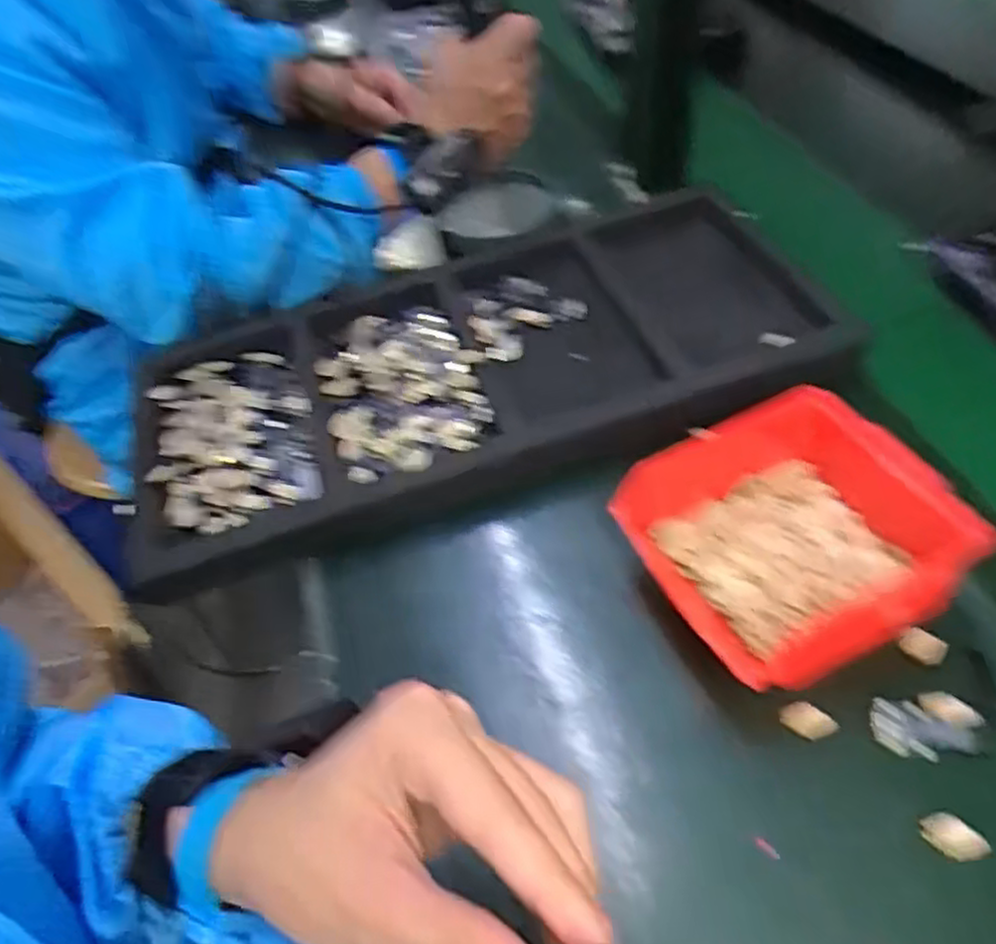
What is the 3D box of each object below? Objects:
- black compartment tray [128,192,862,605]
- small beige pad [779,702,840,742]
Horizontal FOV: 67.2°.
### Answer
[{"bbox_3d":[-0.020,-0.078,0.543,0.497,0.063,0.244,-16,49,-7],"label":"black compartment tray"},{"bbox_3d":[0.150,0.122,0.364,0.025,0.008,0.014,26,57,27],"label":"small beige pad"}]

